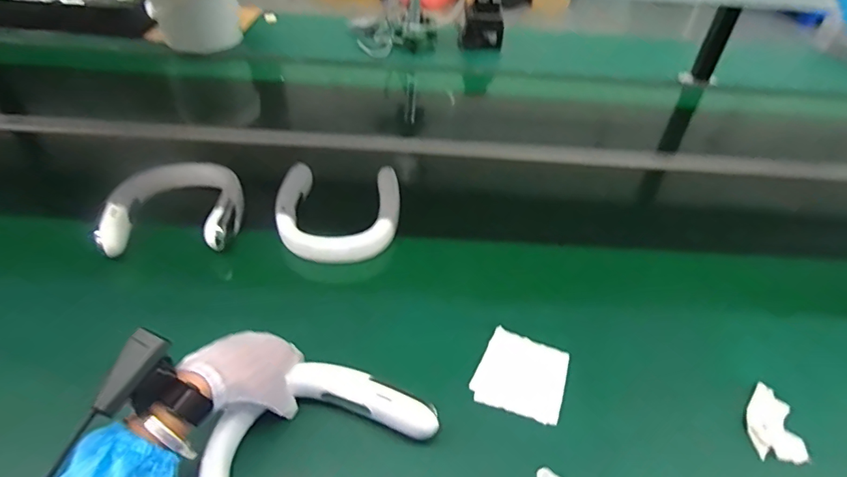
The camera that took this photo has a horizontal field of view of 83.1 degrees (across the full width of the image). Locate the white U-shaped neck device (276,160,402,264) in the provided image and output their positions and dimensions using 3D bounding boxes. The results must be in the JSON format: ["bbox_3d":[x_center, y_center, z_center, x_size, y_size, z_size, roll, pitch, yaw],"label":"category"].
[{"bbox_3d":[-0.135,-0.043,0.764,0.185,0.058,0.188,5,41,0],"label":"white U-shaped neck device"}]

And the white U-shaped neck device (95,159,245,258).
[{"bbox_3d":[-0.381,-0.049,0.742,0.192,0.066,0.185,-1,42,-7],"label":"white U-shaped neck device"}]

